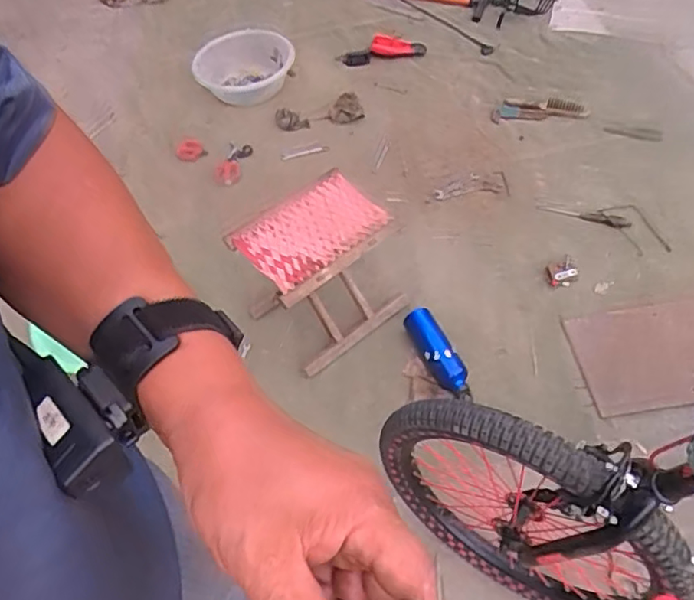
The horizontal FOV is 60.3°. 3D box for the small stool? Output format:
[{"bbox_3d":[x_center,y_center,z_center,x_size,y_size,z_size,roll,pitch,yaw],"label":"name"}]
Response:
[{"bbox_3d":[-0.048,-0.058,1.379,0.309,0.288,0.288,-40,61,-21],"label":"small stool"}]

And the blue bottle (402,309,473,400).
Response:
[{"bbox_3d":[0.206,0.122,1.375,0.071,0.066,0.234,-23,56,-10],"label":"blue bottle"}]

